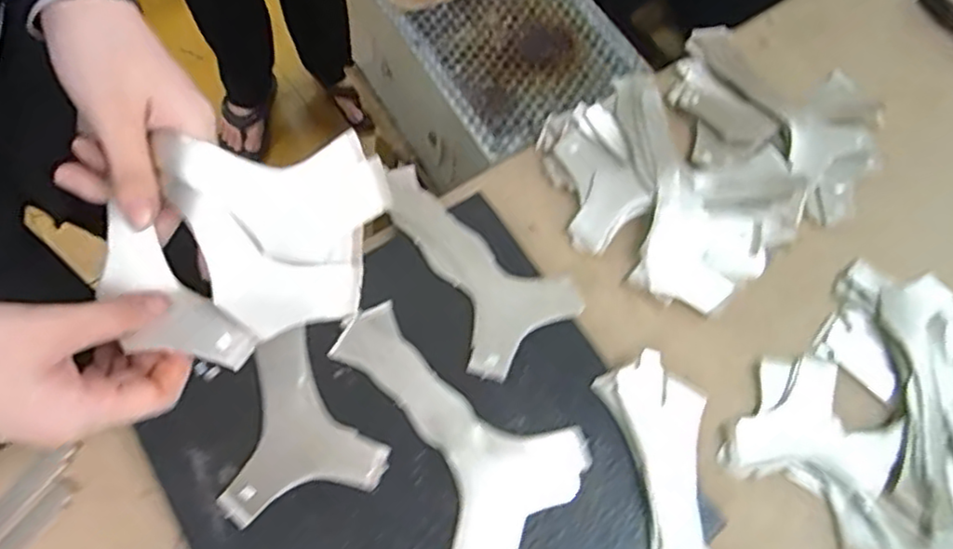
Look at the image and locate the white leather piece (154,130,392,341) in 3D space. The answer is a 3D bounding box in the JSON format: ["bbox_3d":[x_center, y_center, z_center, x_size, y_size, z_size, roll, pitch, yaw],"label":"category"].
[{"bbox_3d":[-0.100,-0.022,0.357,0.108,0.012,0.101,-11,93,-39],"label":"white leather piece"}]

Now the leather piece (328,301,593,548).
[{"bbox_3d":[-0.022,0.098,0.458,0.111,0.009,0.188,-38,72,-19],"label":"leather piece"}]

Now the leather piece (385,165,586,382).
[{"bbox_3d":[0.003,-0.018,0.511,0.094,0.006,0.183,-24,68,-12],"label":"leather piece"}]

